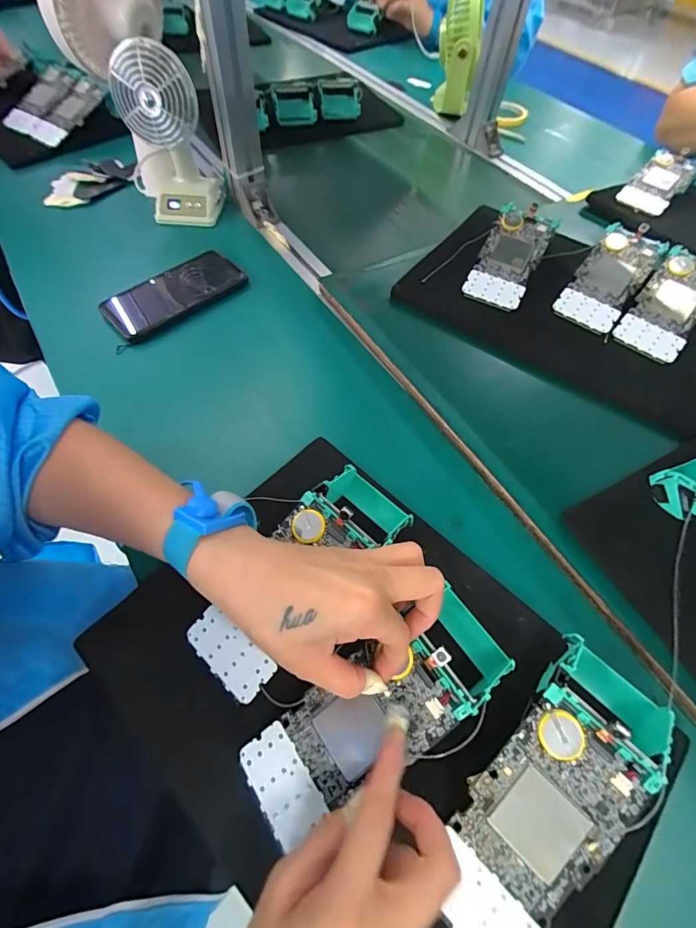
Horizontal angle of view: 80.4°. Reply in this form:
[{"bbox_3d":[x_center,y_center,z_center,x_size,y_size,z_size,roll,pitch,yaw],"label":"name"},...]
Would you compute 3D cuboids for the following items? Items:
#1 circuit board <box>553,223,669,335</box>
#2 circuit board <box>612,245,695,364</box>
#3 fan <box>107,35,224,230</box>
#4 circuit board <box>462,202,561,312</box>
[{"bbox_3d":[0.302,-0.215,0.472,0.066,0.007,0.142,35,82,17],"label":"circuit board"},{"bbox_3d":[0.359,-0.178,0.453,0.066,0.010,0.144,37,82,18],"label":"circuit board"},{"bbox_3d":[-0.218,-0.394,0.499,0.097,0.167,0.080,-14,61,-12],"label":"fan"},{"bbox_3d":[0.192,-0.246,0.488,0.066,0.015,0.143,26,76,13],"label":"circuit board"}]

